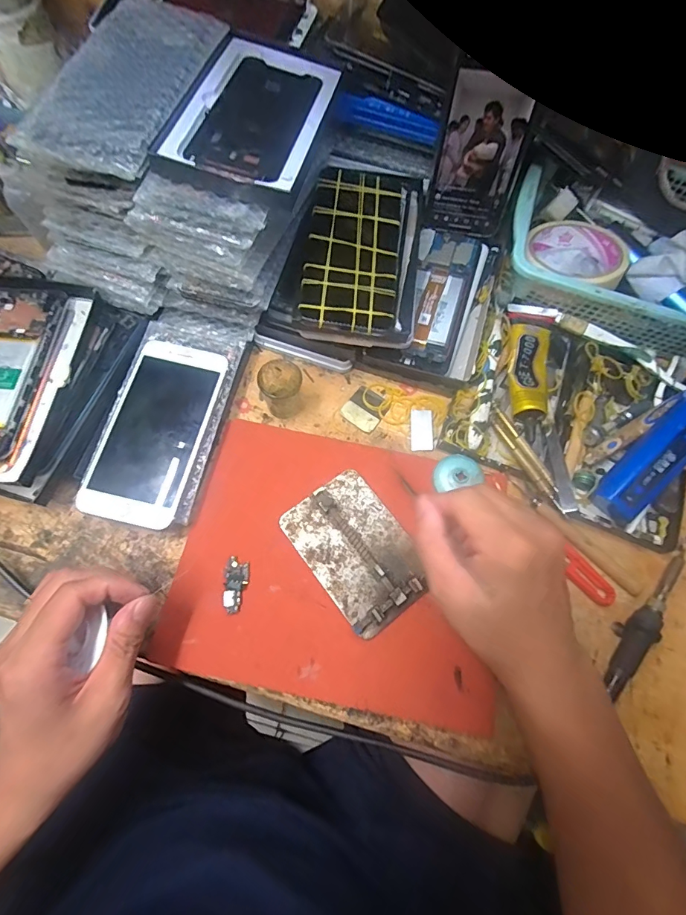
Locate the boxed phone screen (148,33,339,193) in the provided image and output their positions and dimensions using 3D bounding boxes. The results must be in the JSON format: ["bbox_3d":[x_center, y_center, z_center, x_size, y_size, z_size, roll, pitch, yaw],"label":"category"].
[{"bbox_3d":[-0.063,-0.265,0.319,0.095,0.019,0.162,15,70,3],"label":"boxed phone screen"}]

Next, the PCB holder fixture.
[{"bbox_3d":[0.013,0.072,0.339,0.079,0.014,0.116,-35,75,-14],"label":"PCB holder fixture"}]

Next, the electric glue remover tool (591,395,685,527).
[{"bbox_3d":[0.271,-0.006,0.355,0.039,0.034,0.138,42,94,12],"label":"electric glue remover tool"}]

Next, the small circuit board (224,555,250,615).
[{"bbox_3d":[-0.084,0.099,0.329,0.018,0.004,0.041,5,69,-1],"label":"small circuit board"}]

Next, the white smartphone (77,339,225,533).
[{"bbox_3d":[-0.153,-0.024,0.349,0.077,0.008,0.157,14,73,2],"label":"white smartphone"}]

